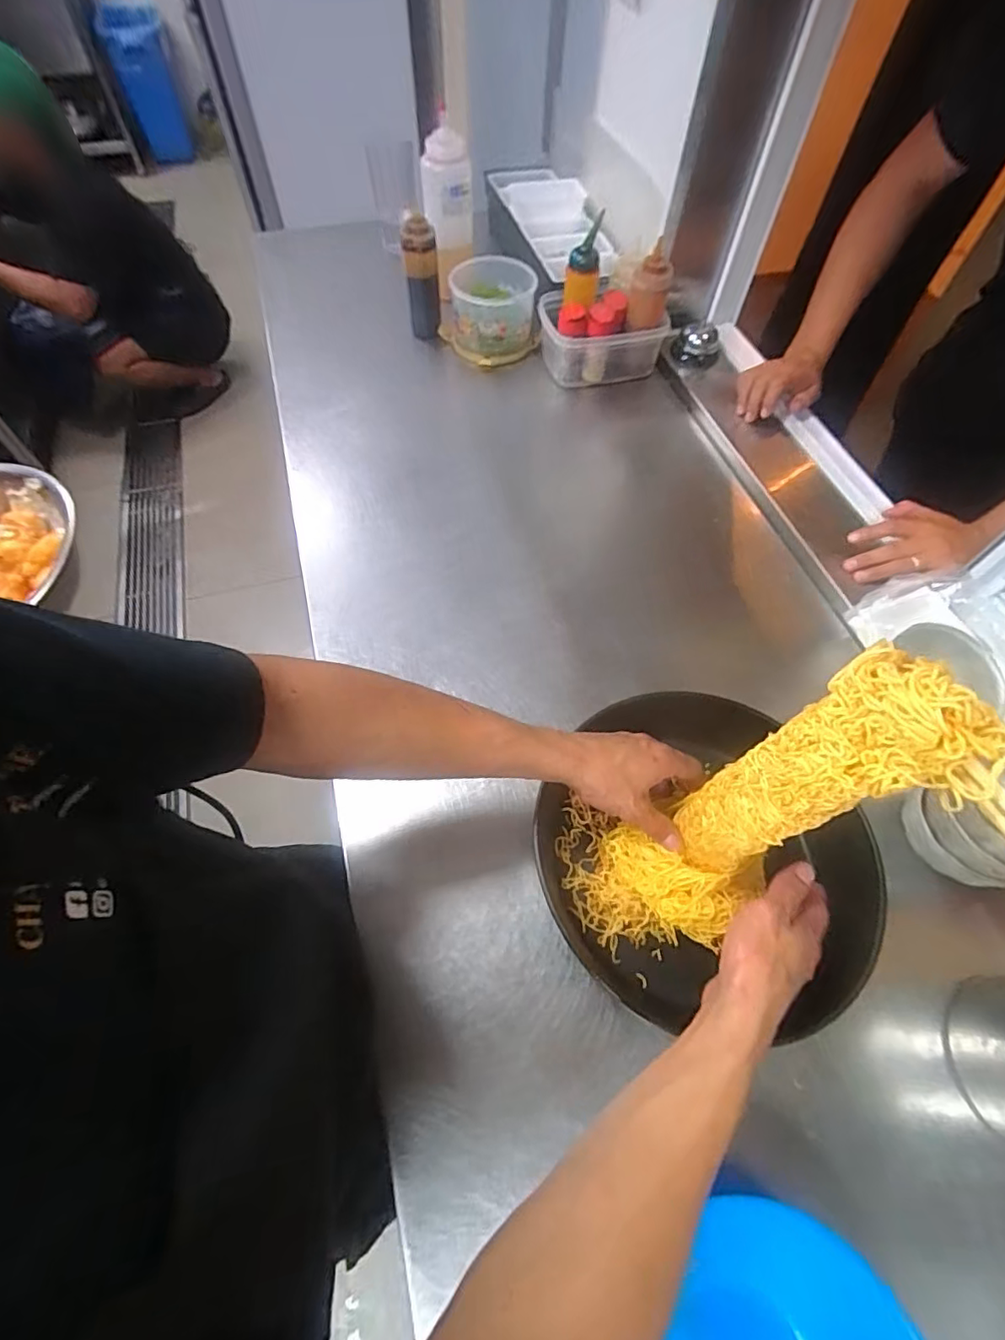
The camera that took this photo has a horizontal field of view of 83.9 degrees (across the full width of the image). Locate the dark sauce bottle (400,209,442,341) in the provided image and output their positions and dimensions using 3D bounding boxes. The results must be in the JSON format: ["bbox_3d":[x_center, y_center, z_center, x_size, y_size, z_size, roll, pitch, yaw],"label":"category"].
[{"bbox_3d":[-0.132,-0.641,0.926,0.054,0.171,0.047,-6,61,-5],"label":"dark sauce bottle"}]

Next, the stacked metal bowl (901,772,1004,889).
[{"bbox_3d":[0.442,0.140,0.501,0.105,0.111,0.091,-13,61,-9],"label":"stacked metal bowl"}]

